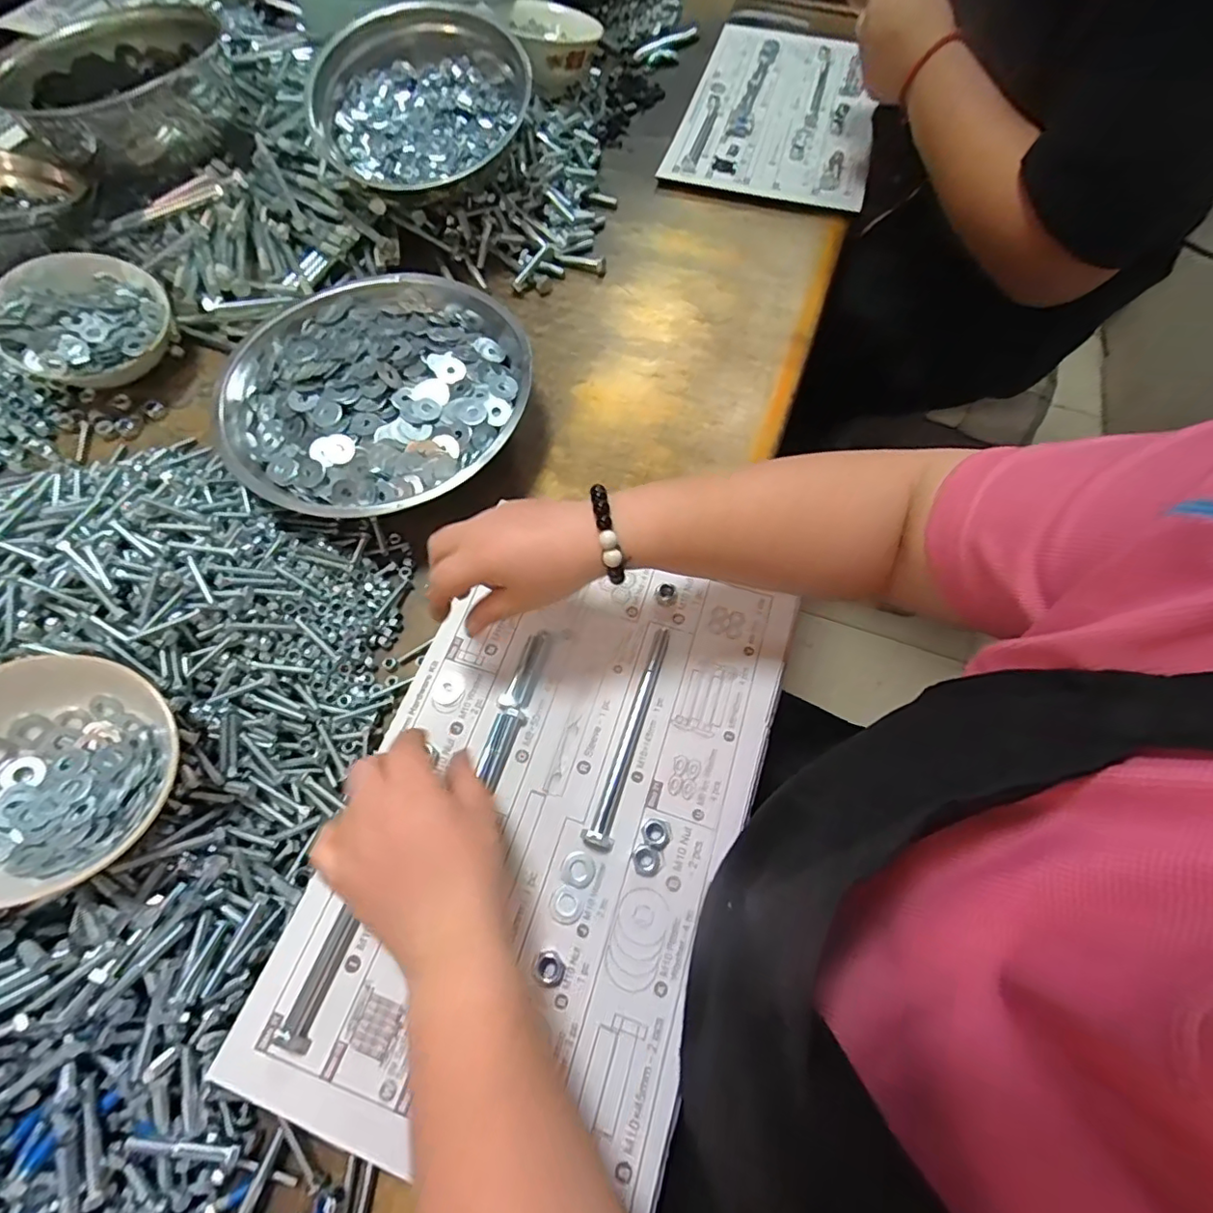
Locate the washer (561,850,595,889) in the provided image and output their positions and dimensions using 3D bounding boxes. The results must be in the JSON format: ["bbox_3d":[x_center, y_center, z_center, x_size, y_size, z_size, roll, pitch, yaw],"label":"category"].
[{"bbox_3d":[-0.017,0.162,0.355,0.020,0.004,0.020,0,65,0],"label":"washer"}]

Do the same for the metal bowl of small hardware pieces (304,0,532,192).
[{"bbox_3d":[-0.186,-0.506,0.577,0.204,0.072,0.204,1,76,-3],"label":"metal bowl of small hardware pieces"}]

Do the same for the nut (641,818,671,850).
[{"bbox_3d":[0.031,0.141,0.358,0.018,0.008,0.019,21,66,10],"label":"nut"}]

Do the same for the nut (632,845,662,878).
[{"bbox_3d":[0.025,0.156,0.352,0.018,0.008,0.017,21,66,9],"label":"nut"}]

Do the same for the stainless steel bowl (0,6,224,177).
[{"bbox_3d":[-0.530,-0.570,0.633,0.204,0.076,0.206,0,65,0],"label":"stainless steel bowl"}]

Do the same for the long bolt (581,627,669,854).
[{"bbox_3d":[0.018,0.083,0.384,0.016,0.011,0.150,18,66,8],"label":"long bolt"}]

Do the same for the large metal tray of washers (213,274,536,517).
[{"bbox_3d":[-0.197,-0.182,0.500,0.249,0.063,0.251,36,70,15],"label":"large metal tray of washers"}]

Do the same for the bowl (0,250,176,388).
[{"bbox_3d":[-0.476,-0.256,0.528,0.133,0.053,0.142,0,67,-16],"label":"bowl"}]

